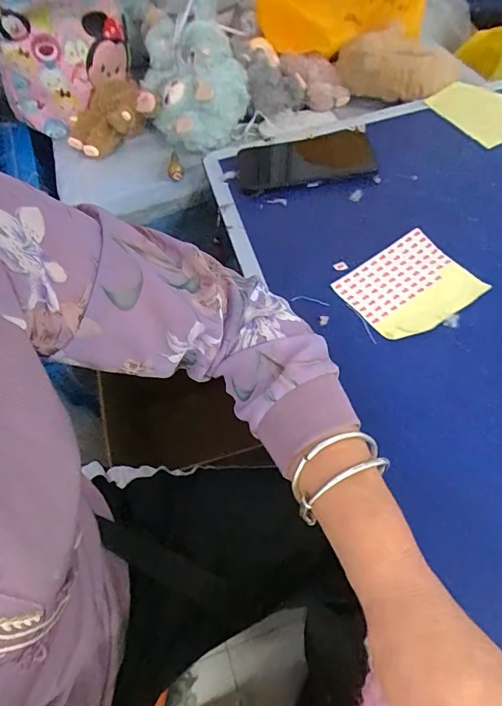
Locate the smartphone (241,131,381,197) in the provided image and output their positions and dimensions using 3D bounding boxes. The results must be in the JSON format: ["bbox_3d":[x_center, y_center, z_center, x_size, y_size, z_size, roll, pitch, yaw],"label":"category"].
[{"bbox_3d":[0.069,-0.237,0.542,0.173,0.013,0.089,-8,64,-1],"label":"smartphone"}]

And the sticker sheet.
[{"bbox_3d":[0.160,-0.069,0.440,0.118,0.010,0.102,-32,62,-15],"label":"sticker sheet"}]

